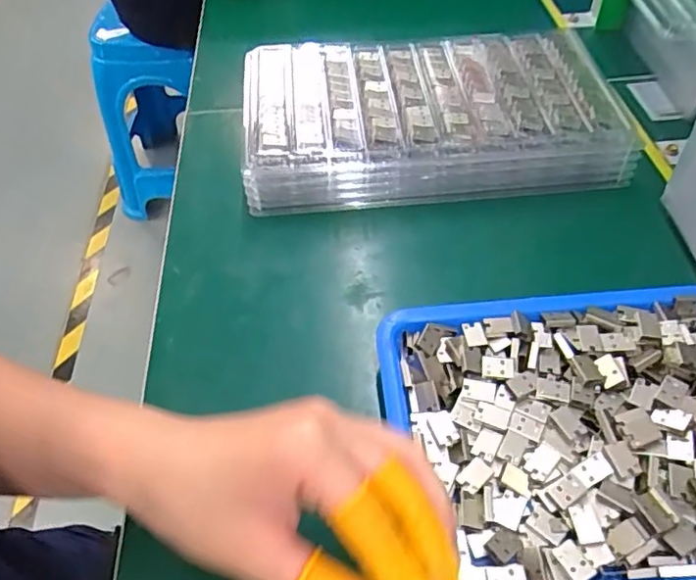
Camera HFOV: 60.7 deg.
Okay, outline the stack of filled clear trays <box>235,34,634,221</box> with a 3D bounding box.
[{"bbox_3d":[0.065,-0.147,0.502,0.297,0.057,0.174,-2,49,1],"label":"stack of filled clear trays"}]

